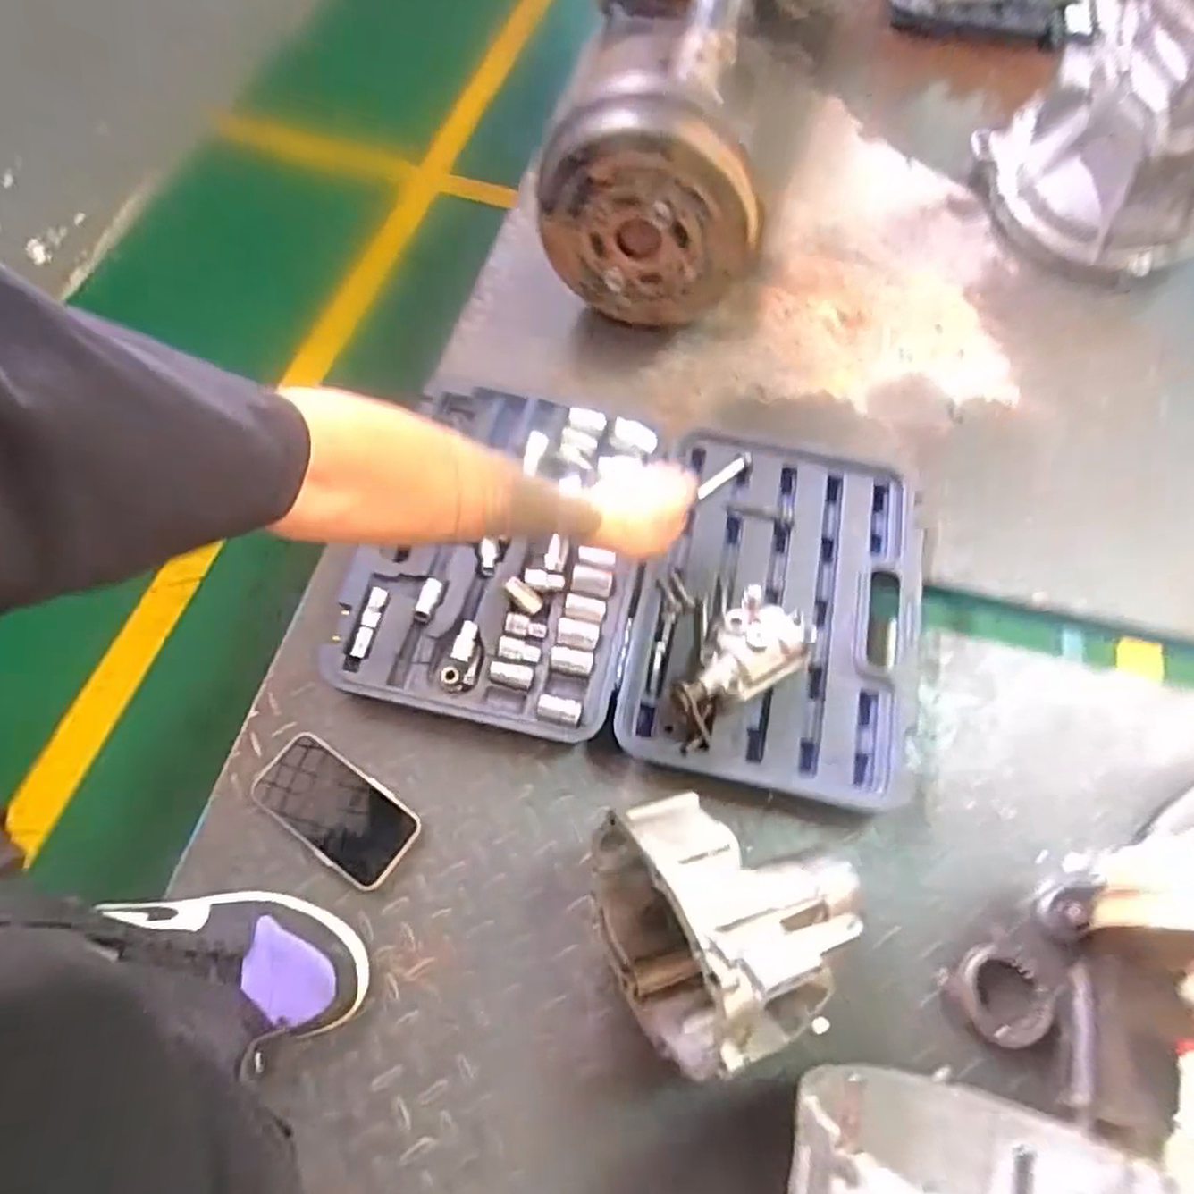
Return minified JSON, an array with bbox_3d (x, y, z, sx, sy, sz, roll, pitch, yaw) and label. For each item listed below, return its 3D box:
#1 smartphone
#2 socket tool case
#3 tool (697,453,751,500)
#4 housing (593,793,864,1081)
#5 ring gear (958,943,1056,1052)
[{"bbox_3d":[-0.237,0.192,0.641,0.150,0.014,0.075,33,68,12],"label":"smartphone"},{"bbox_3d":[0.048,-0.030,0.712,0.540,0.069,0.378,12,65,3],"label":"socket tool case"},{"bbox_3d":[0.139,-0.131,0.769,0.075,0.013,0.010,-38,72,-13],"label":"tool"},{"bbox_3d":[0.104,0.243,0.547,0.189,0.163,0.180,1,65,-2],"label":"housing"},{"bbox_3d":[0.338,0.331,0.586,0.068,0.018,0.071,-7,66,-6],"label":"ring gear"}]

